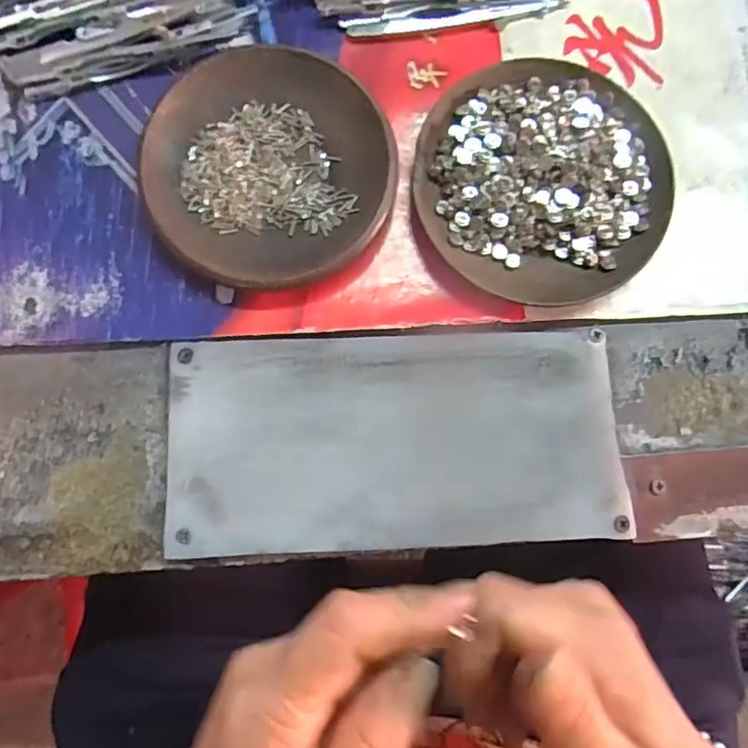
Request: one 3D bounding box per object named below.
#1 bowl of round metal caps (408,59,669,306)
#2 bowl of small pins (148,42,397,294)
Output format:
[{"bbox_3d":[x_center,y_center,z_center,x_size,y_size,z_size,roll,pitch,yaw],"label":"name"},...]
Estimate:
[{"bbox_3d":[0.078,-0.091,0.272,0.113,0.021,0.113,0,83,-1],"label":"bowl of round metal caps"},{"bbox_3d":[-0.048,-0.097,0.272,0.107,0.015,0.114,0,83,-1],"label":"bowl of small pins"}]

